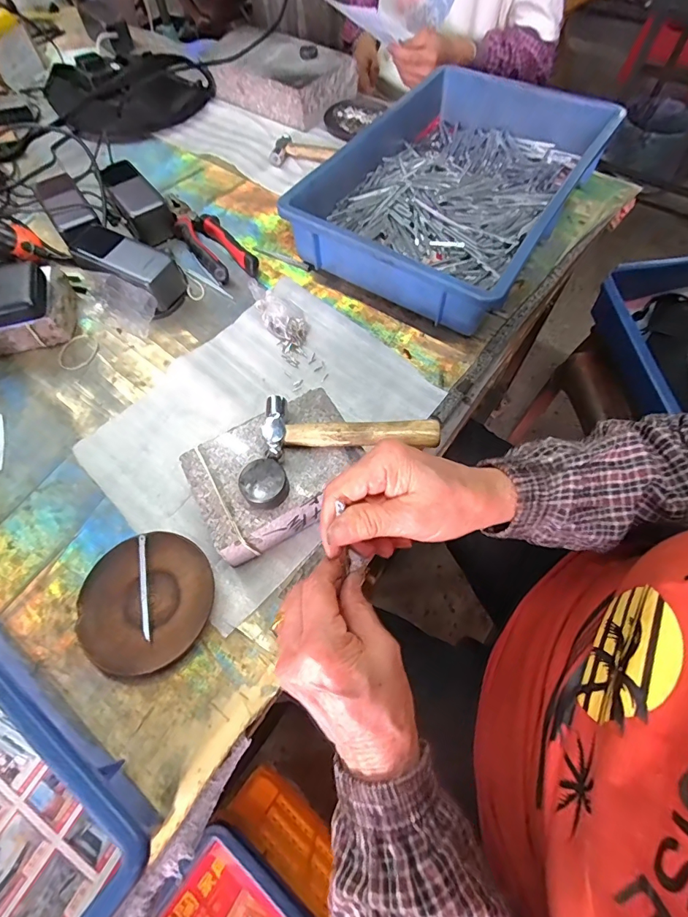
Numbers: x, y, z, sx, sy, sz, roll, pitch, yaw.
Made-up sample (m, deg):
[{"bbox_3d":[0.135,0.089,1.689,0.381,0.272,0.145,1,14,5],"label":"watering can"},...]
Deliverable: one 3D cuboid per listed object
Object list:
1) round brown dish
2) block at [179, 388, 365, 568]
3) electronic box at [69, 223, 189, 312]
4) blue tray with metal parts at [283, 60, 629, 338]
[{"bbox_3d":[-0.172,0.125,0.373,0.110,0.016,0.113,0,64,1],"label":"round brown dish"},{"bbox_3d":[-0.060,0.017,0.398,0.144,0.064,0.104,-28,67,-12],"label":"block"},{"bbox_3d":[-0.269,-0.241,0.537,0.128,0.061,0.065,28,68,13],"label":"electronic box"},{"bbox_3d":[0.154,-0.379,0.585,0.278,0.082,0.449,31,68,15],"label":"blue tray with metal parts"}]

